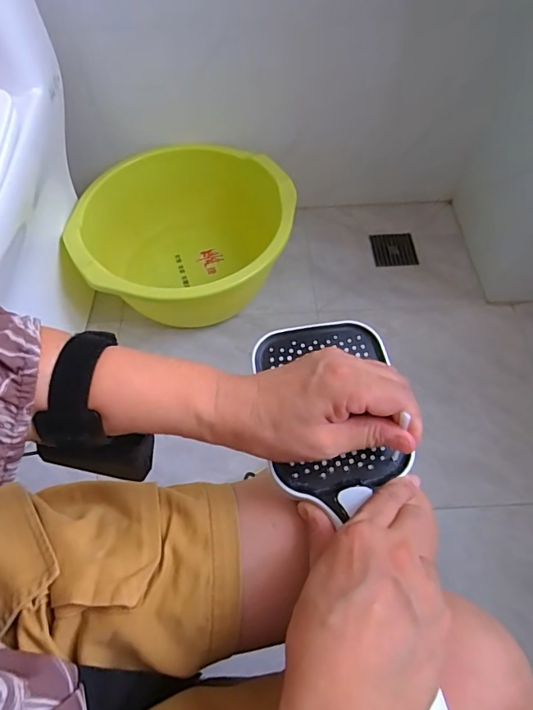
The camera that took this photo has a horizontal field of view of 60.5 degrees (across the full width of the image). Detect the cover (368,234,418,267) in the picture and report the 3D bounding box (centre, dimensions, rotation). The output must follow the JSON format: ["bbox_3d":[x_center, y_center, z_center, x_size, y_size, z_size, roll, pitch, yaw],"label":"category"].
[{"bbox_3d":[0.289,-0.241,1.041,0.095,0.004,0.101,-3,63,1],"label":"cover"}]

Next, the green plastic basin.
[{"bbox_3d":[-0.146,-0.216,0.915,0.387,0.219,0.410,-1,63,2],"label":"green plastic basin"}]

